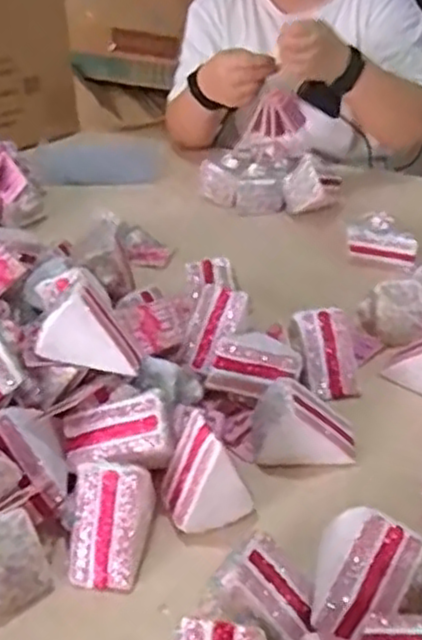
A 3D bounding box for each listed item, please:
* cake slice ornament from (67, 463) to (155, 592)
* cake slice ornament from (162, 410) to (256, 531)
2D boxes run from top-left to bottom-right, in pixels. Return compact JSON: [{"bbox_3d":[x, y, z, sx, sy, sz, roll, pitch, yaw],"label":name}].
[{"bbox_3d":[-0.077,0.155,0.557,0.057,0.067,0.075,3,33,6],"label":"cake slice ornament"},{"bbox_3d":[-0.003,0.122,0.578,0.069,0.091,0.051,-7,34,-9],"label":"cake slice ornament"}]

